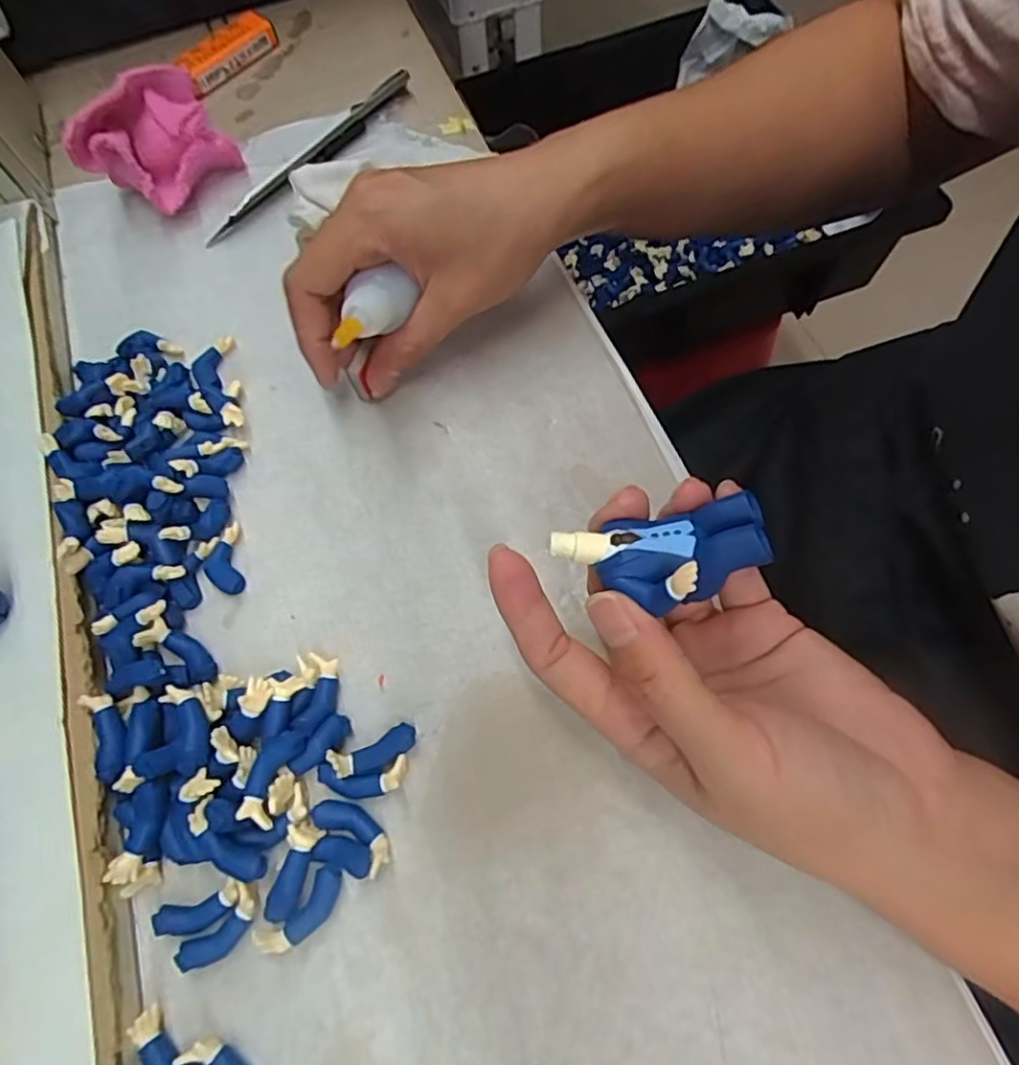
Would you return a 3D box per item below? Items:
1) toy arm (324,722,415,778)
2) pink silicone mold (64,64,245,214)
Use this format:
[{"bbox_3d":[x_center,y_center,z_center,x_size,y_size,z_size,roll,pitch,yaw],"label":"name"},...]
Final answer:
[{"bbox_3d":[-0.045,0.073,0.219,0.028,0.010,0.010,-21,67,-9],"label":"toy arm"},{"bbox_3d":[-0.176,-0.193,0.320,0.067,0.042,0.069,-30,68,-8],"label":"pink silicone mold"}]

